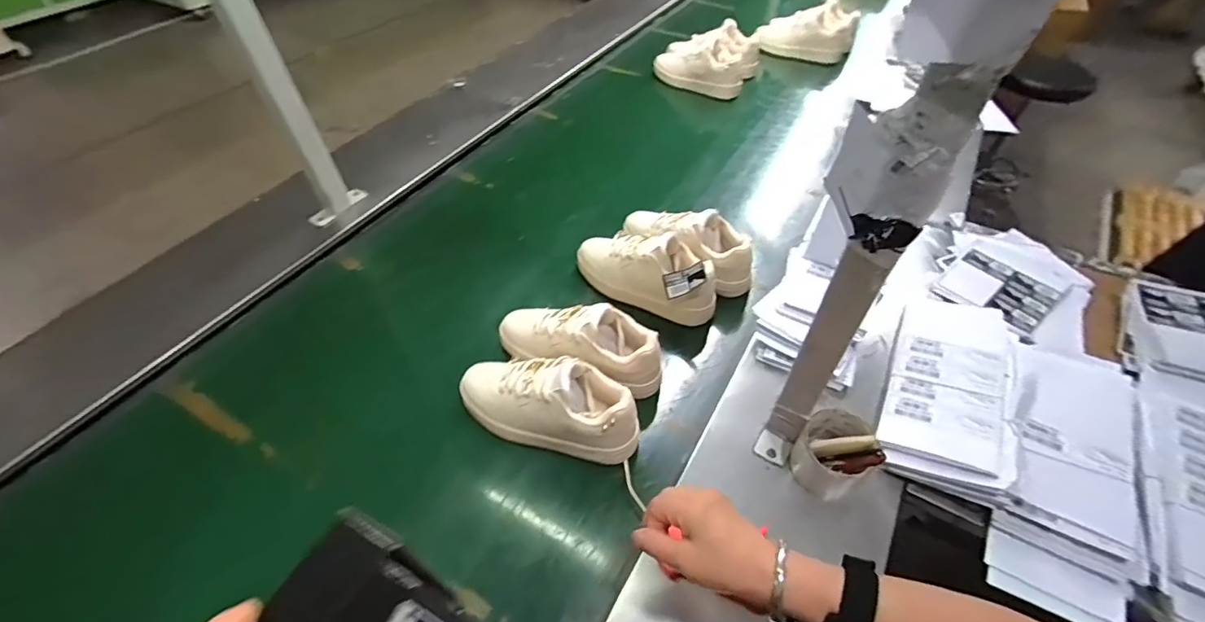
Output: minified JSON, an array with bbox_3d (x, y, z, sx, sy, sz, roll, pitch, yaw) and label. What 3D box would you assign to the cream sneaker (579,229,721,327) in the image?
[{"bbox_3d":[0.068,-0.072,0.845,0.242,0.113,0.101,26,53,23],"label":"cream sneaker"}]

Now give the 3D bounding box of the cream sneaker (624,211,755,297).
[{"bbox_3d":[0.148,-0.132,0.886,0.254,0.099,0.118,33,56,27],"label":"cream sneaker"}]

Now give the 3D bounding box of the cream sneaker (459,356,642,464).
[{"bbox_3d":[-0.075,0.119,0.674,0.247,0.127,0.087,13,49,13],"label":"cream sneaker"}]

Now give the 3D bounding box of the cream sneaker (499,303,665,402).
[{"bbox_3d":[-0.036,0.044,0.739,0.247,0.115,0.093,17,50,16],"label":"cream sneaker"}]

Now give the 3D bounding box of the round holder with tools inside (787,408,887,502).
[{"bbox_3d":[0.280,0.173,0.624,0.085,0.089,0.082,-1,48,1],"label":"round holder with tools inside"}]

